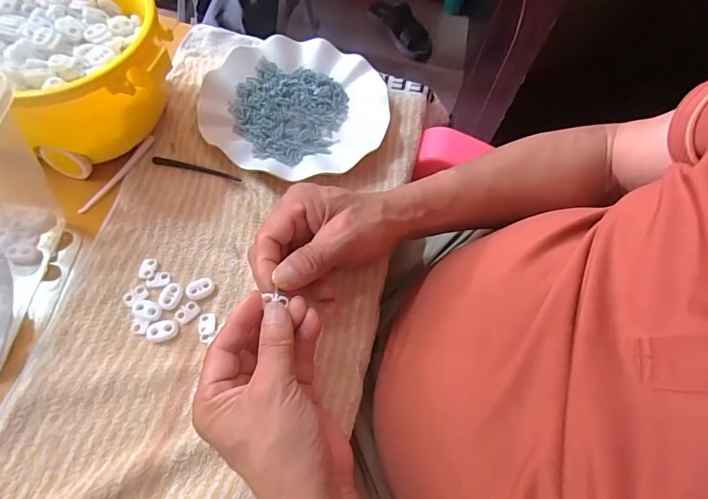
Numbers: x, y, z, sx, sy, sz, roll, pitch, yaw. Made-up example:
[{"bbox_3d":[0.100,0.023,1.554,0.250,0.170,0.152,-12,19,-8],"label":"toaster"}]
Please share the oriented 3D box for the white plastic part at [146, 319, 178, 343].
[{"bbox_3d":[-0.148,0.062,0.337,0.022,0.005,0.016,-17,65,-15],"label":"white plastic part"}]

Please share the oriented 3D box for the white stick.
[{"bbox_3d":[-0.213,-0.069,0.395,0.011,0.004,0.094,32,63,10],"label":"white stick"}]

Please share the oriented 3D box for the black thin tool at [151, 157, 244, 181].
[{"bbox_3d":[-0.145,-0.075,0.406,0.084,0.004,0.009,13,61,0],"label":"black thin tool"}]

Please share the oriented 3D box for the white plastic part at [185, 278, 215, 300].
[{"bbox_3d":[-0.125,0.032,0.354,0.022,0.006,0.014,-26,68,-19],"label":"white plastic part"}]

